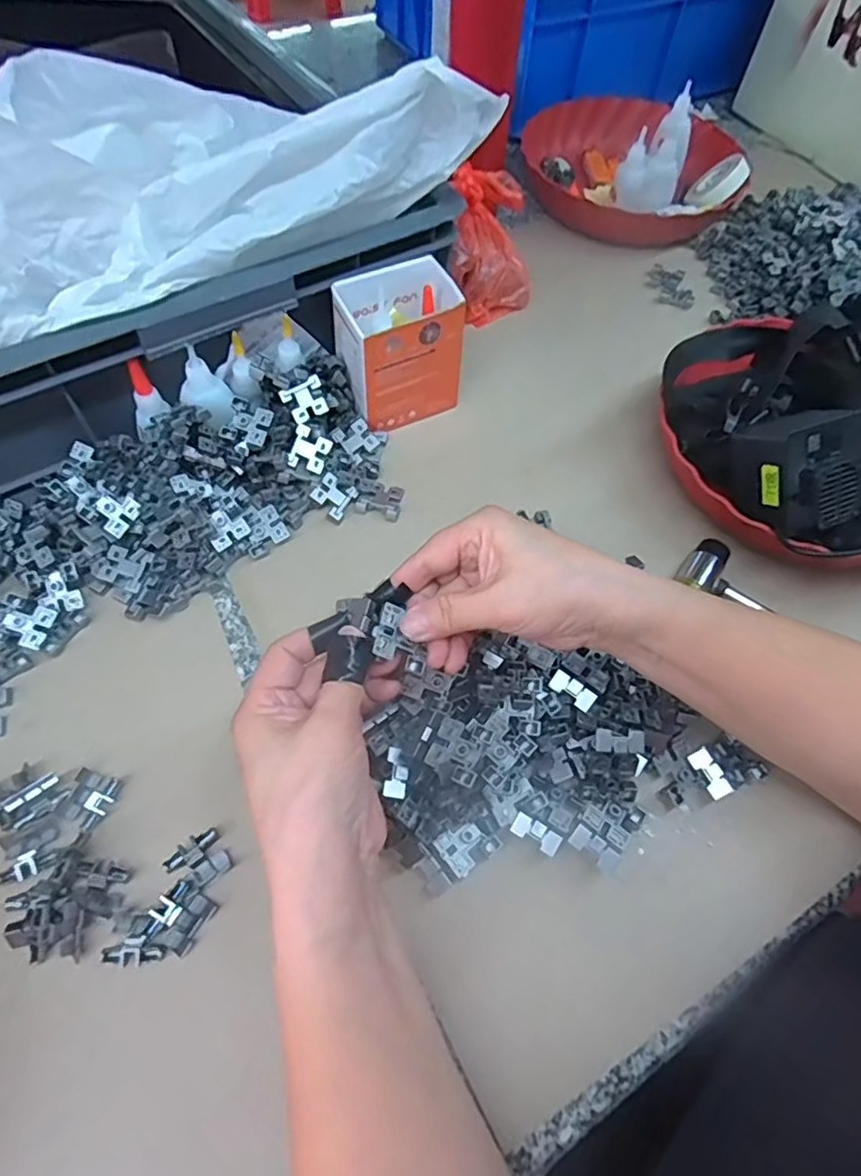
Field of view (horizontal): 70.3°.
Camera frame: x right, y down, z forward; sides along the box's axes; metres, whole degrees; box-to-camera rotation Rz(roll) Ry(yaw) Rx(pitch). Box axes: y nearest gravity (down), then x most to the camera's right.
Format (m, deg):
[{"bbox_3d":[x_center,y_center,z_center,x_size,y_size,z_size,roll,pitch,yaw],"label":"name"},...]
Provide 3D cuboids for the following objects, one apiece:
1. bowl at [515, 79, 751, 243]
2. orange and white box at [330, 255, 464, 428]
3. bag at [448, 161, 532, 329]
[{"bbox_3d":[0.220,-0.455,0.660,0.218,0.068,0.223,1,60,-2],"label":"bowl"},{"bbox_3d":[-0.025,-0.188,0.482,0.090,0.098,0.067,-25,64,-16],"label":"orange and white box"},{"bbox_3d":[0.054,-0.321,0.570,0.075,0.084,0.114,-1,60,-3],"label":"bag"}]

